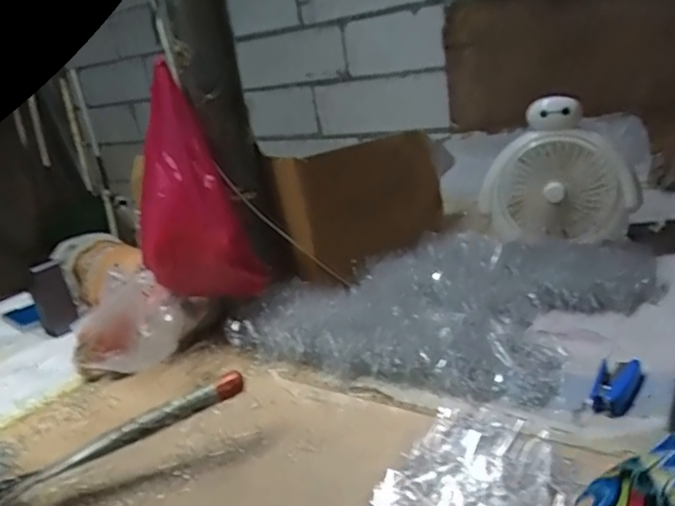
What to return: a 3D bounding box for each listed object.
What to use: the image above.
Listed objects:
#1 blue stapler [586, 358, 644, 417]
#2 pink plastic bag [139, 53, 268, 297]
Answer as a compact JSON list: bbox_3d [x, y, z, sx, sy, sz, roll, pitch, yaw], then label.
[{"bbox_3d":[0.308,0.144,0.616,0.046,0.027,0.102,6,24,33],"label":"blue stapler"},{"bbox_3d":[-0.204,-0.082,0.766,0.120,0.286,0.125,-22,24,-34],"label":"pink plastic bag"}]

